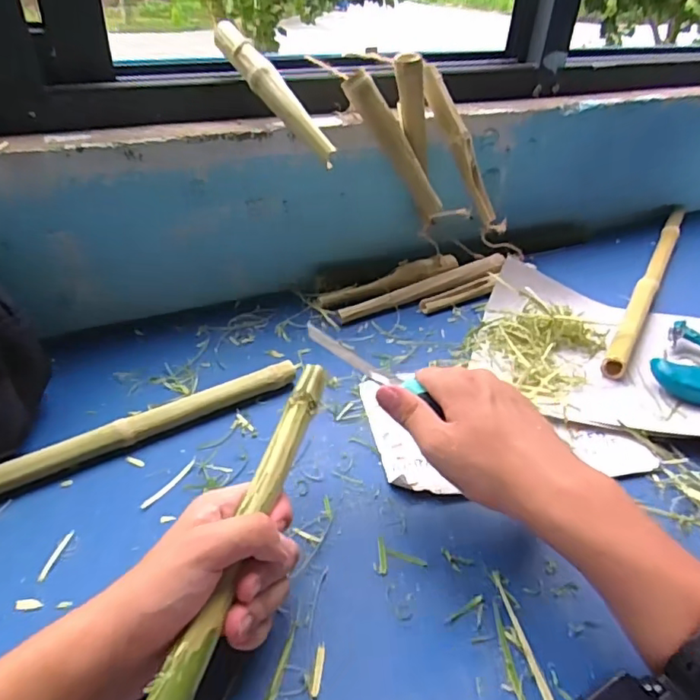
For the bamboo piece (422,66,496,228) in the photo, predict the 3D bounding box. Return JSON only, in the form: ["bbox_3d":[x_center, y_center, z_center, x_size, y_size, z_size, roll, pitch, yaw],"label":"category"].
[{"bbox_3d":[0.125,-0.229,0.614,0.022,0.182,0.023,-12,21,46],"label":"bamboo piece"}]

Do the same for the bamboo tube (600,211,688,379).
[{"bbox_3d":[0.389,-0.098,0.700,0.024,0.022,0.482,23,41,25],"label":"bamboo tube"}]

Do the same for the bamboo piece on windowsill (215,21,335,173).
[{"bbox_3d":[-0.075,-0.256,0.544,0.021,0.026,0.189,-30,76,-35],"label":"bamboo piece on windowsill"}]

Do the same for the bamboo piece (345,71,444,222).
[{"bbox_3d":[0.050,-0.216,0.583,0.029,0.166,0.025,-20,23,37],"label":"bamboo piece"}]

